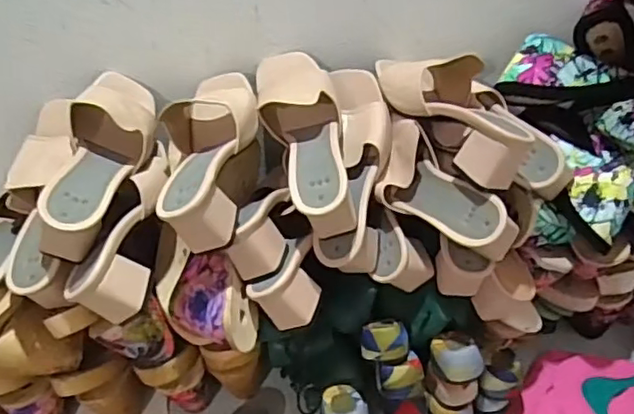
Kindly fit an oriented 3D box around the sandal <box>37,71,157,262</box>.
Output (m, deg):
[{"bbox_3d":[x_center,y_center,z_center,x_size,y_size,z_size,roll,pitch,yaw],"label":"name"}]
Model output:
[{"bbox_3d":[-0.218,-0.061,0.612,0.071,0.069,0.219,3,55,7],"label":"sandal"}]

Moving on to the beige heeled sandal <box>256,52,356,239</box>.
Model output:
[{"bbox_3d":[-0.013,-0.083,0.655,0.081,0.088,0.232,-10,56,-10],"label":"beige heeled sandal"}]

